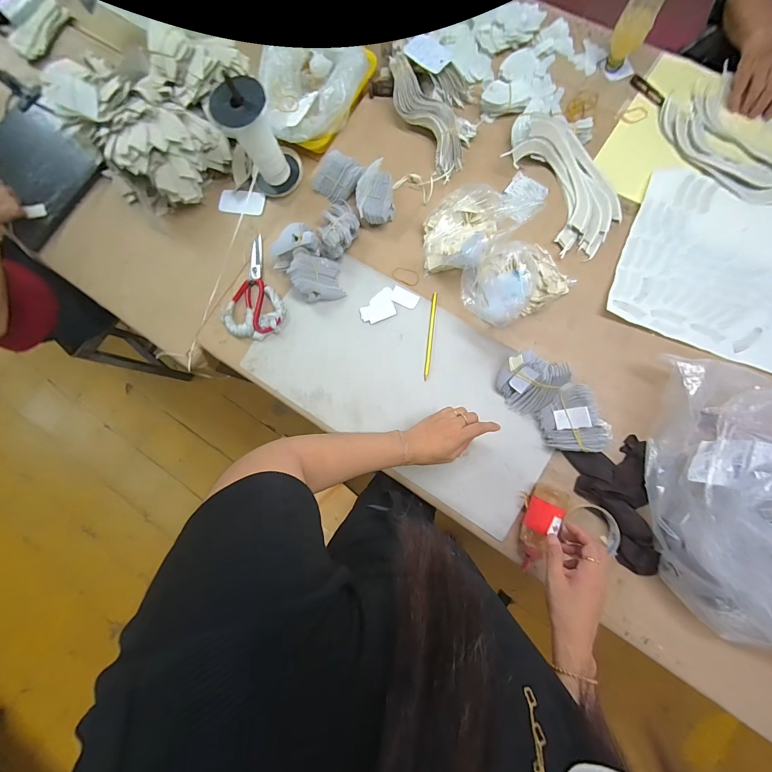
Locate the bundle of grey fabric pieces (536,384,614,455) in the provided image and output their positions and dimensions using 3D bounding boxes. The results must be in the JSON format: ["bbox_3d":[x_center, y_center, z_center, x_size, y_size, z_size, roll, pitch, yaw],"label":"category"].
[{"bbox_3d":[0.305,0.056,0.555,0.089,0.065,0.113,-16,82,4],"label":"bundle of grey fabric pieces"}]

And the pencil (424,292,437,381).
[{"bbox_3d":[0.082,-0.094,0.626,0.011,0.004,0.166,7,84,7],"label":"pencil"}]

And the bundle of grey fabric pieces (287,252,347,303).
[{"bbox_3d":[-0.135,-0.209,0.637,0.093,0.055,0.083,-9,82,5],"label":"bundle of grey fabric pieces"}]

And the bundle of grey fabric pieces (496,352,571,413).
[{"bbox_3d":[0.245,-0.002,0.568,0.097,0.065,0.089,-1,83,6],"label":"bundle of grey fabric pieces"}]

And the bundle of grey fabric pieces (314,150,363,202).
[{"bbox_3d":[-0.096,-0.414,0.666,0.093,0.045,0.068,31,87,9],"label":"bundle of grey fabric pieces"}]

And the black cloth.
[{"bbox_3d":[0.387,0.197,0.542,0.111,0.033,0.201,-15,82,4],"label":"black cloth"}]

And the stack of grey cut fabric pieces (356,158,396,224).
[{"bbox_3d":[-0.022,-0.366,0.639,0.071,0.068,0.105,-4,83,6],"label":"stack of grey cut fabric pieces"}]

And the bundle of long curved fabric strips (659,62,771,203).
[{"bbox_3d":[0.648,-0.446,0.608,0.168,0.017,0.279,-36,81,1],"label":"bundle of long curved fabric strips"}]

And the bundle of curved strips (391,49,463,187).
[{"bbox_3d":[0.074,-0.536,0.660,0.079,0.047,0.280,-30,81,2],"label":"bundle of curved strips"}]

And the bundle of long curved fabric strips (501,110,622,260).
[{"bbox_3d":[0.332,-0.383,0.603,0.146,0.070,0.279,-29,81,2],"label":"bundle of long curved fabric strips"}]

